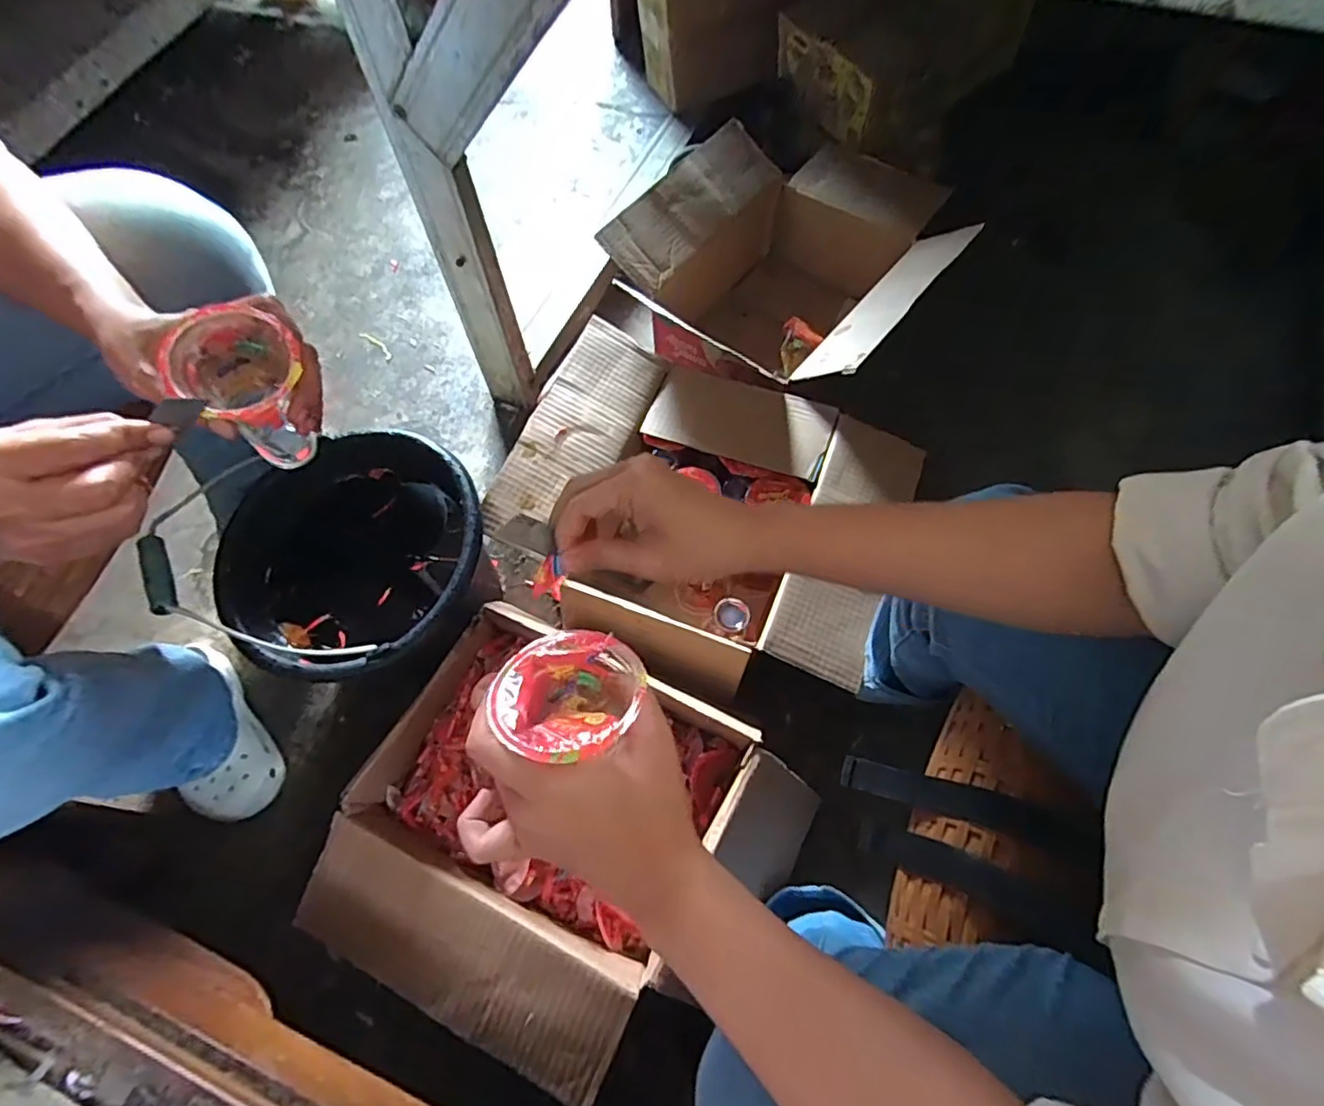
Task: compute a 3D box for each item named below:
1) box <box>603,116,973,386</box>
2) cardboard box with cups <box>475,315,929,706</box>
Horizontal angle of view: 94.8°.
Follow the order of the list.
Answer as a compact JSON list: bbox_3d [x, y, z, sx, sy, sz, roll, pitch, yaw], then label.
[{"bbox_3d":[0.202,-0.432,0.934,0.410,0.207,0.451,35,71,16],"label":"box"},{"bbox_3d":[0.053,-0.041,0.771,0.460,0.165,0.380,19,68,10],"label":"cardboard box with cups"}]

